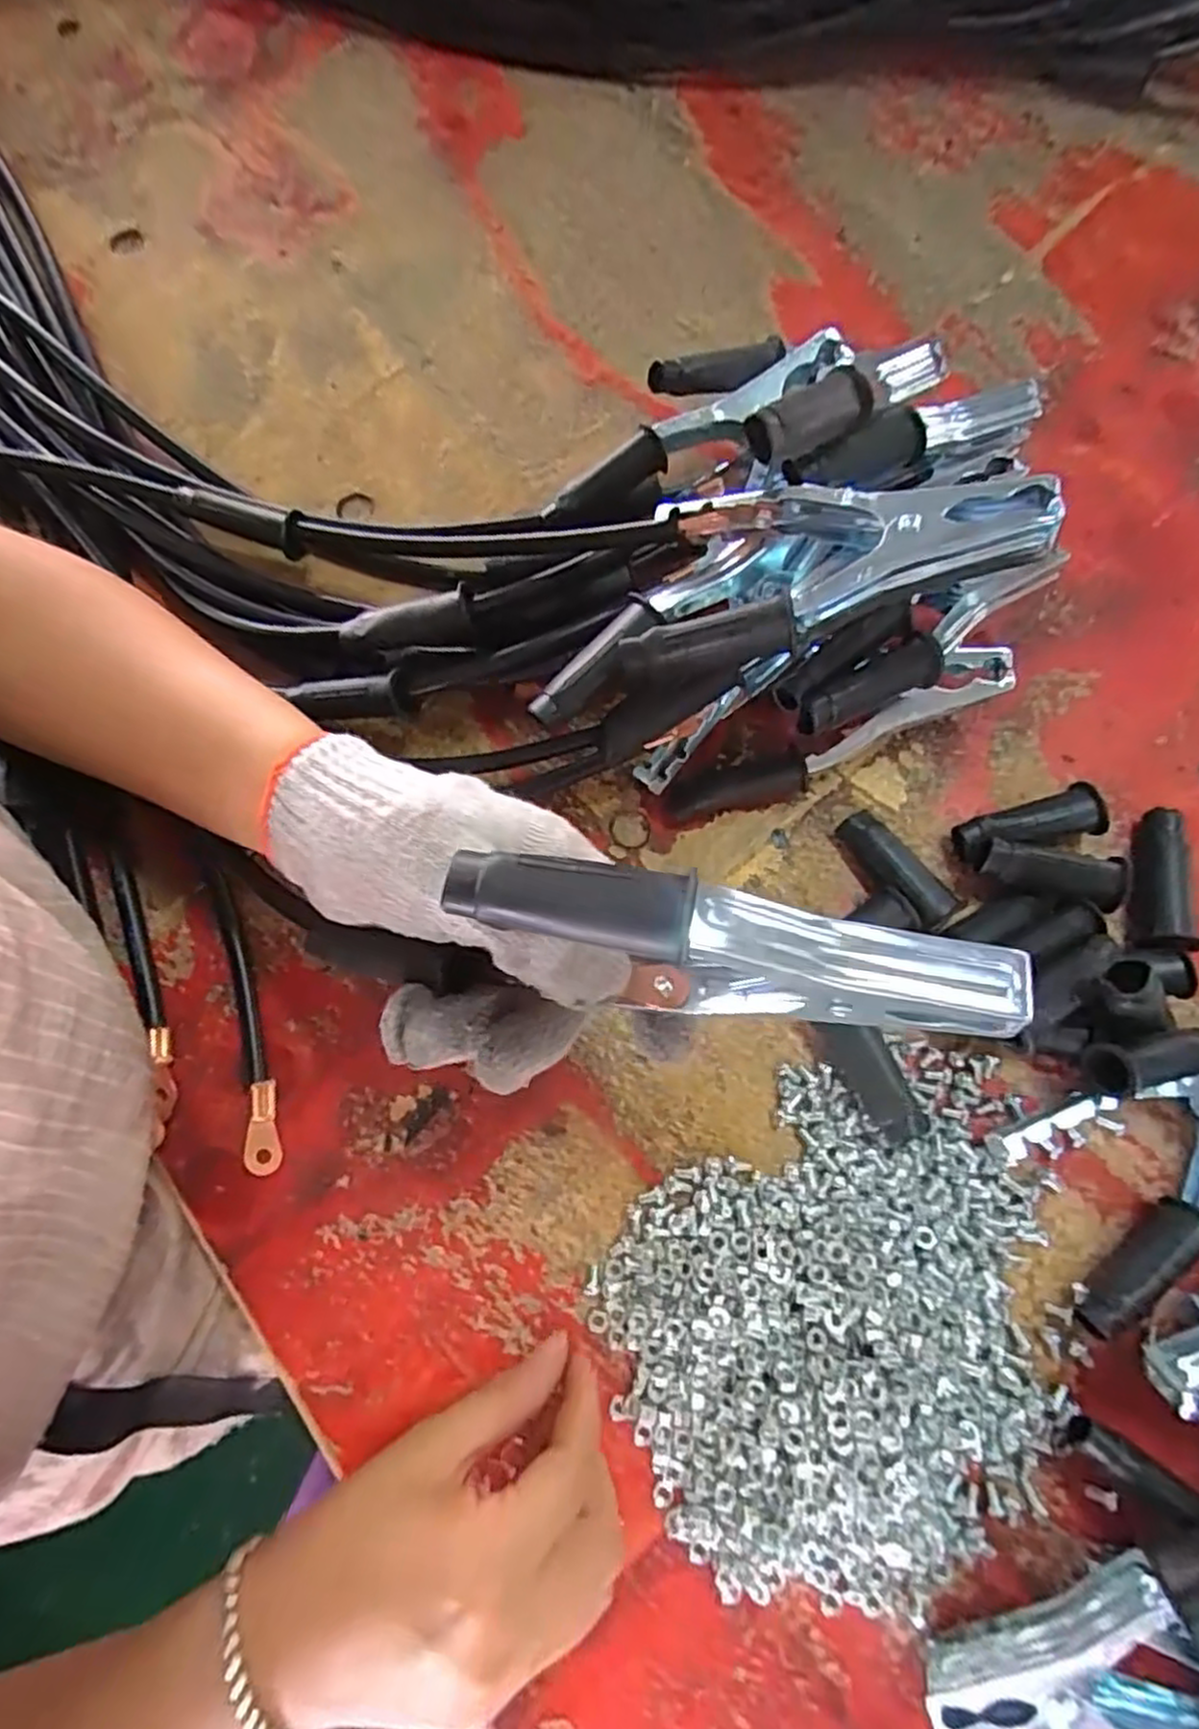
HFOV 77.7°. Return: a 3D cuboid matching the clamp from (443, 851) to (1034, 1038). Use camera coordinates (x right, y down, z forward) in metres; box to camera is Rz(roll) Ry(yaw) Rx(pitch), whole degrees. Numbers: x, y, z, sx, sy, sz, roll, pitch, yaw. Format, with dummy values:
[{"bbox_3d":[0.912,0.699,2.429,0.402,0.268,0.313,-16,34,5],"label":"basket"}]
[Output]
[{"bbox_3d":[0.036,0.026,0.205,0.140,0.064,0.028,6,76,2],"label":"clamp"}]

